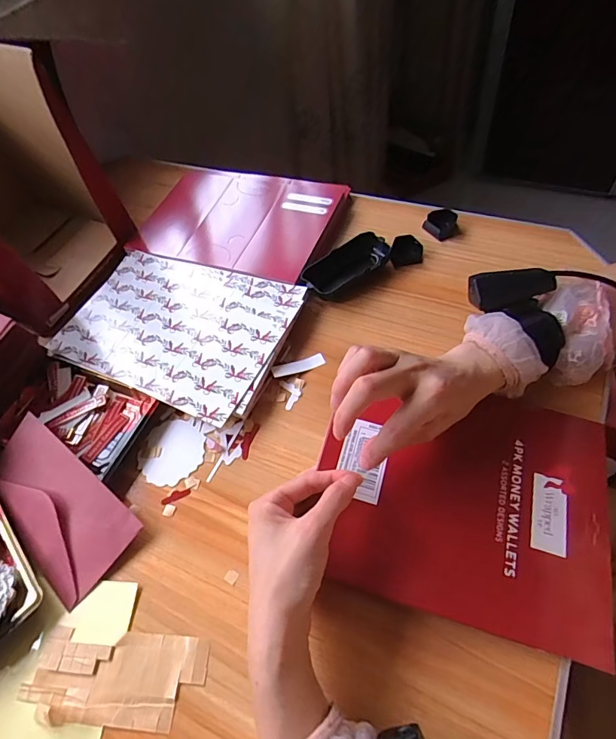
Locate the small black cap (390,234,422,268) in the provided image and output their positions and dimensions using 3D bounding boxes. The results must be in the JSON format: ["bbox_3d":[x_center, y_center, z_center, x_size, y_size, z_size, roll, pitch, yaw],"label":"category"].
[{"bbox_3d":[0.120,-0.149,0.537,0.039,0.017,0.033,-9,55,4],"label":"small black cap"}]

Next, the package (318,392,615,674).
[{"bbox_3d":[0.130,0.102,0.361,0.224,0.011,0.187,14,61,12],"label":"package"}]

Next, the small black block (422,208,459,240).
[{"bbox_3d":[0.173,-0.187,0.554,0.037,0.019,0.038,-40,59,-17],"label":"small black block"}]

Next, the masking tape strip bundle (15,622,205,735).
[{"bbox_3d":[-0.152,0.241,0.339,0.141,0.006,0.060,-1,56,9],"label":"masking tape strip bundle"}]

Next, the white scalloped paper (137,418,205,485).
[{"bbox_3d":[-0.140,0.084,0.444,0.066,0.004,0.067,37,69,26],"label":"white scalloped paper"}]

